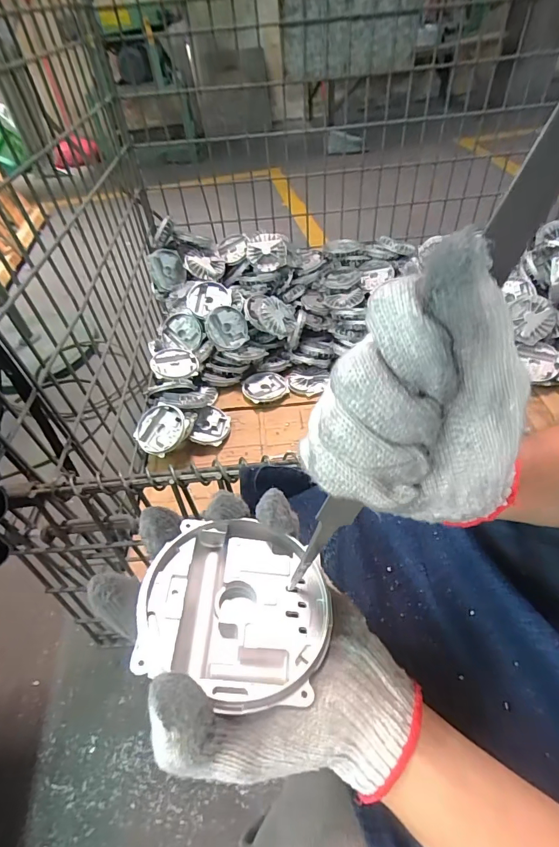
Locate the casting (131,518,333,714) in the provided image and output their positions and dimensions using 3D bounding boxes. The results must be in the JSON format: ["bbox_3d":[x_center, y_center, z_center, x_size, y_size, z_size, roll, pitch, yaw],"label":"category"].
[{"bbox_3d":[-0.026,0.111,0.248,0.103,0.028,0.103,7,42,-7],"label":"casting"}]

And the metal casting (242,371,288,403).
[{"bbox_3d":[-0.034,-0.091,1.009,0.108,0.017,0.091,-16,49,-9],"label":"metal casting"}]

